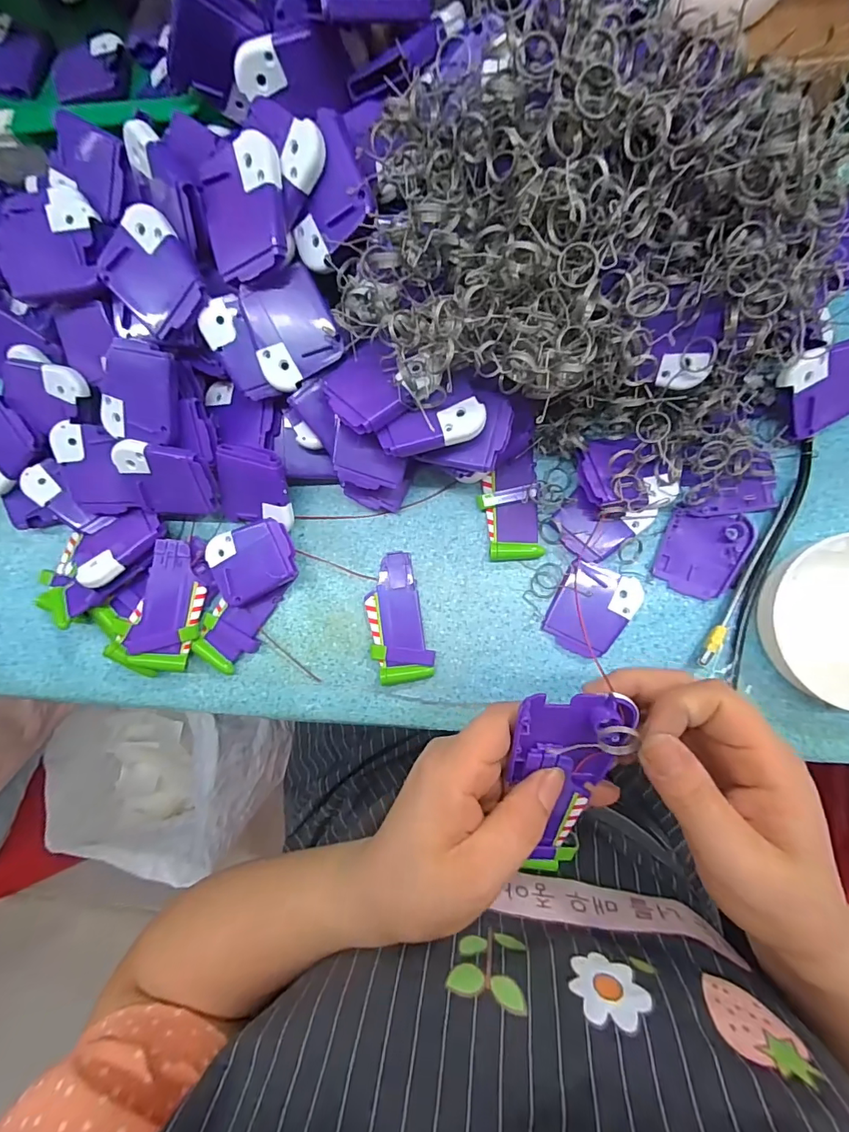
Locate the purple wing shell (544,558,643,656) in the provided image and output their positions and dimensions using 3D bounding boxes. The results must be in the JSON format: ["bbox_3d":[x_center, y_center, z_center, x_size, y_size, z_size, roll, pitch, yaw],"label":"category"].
[{"bbox_3d":[0.115,0.031,0.314,0.051,0.006,0.061,26,88,7],"label":"purple wing shell"}]

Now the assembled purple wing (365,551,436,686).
[{"bbox_3d":[-0.020,0.037,0.324,0.039,0.010,0.089,-12,84,4],"label":"assembled purple wing"}]

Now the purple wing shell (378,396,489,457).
[{"bbox_3d":[0.005,-0.080,0.264,0.061,0.005,0.023,-12,90,5],"label":"purple wing shell"}]

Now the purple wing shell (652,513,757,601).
[{"bbox_3d":[0.189,-0.009,0.309,0.052,0.006,0.060,19,87,6],"label":"purple wing shell"}]

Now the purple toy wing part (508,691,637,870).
[{"bbox_3d":[0.068,0.109,0.224,0.052,0.014,0.111,2,116,5],"label":"purple toy wing part"}]

